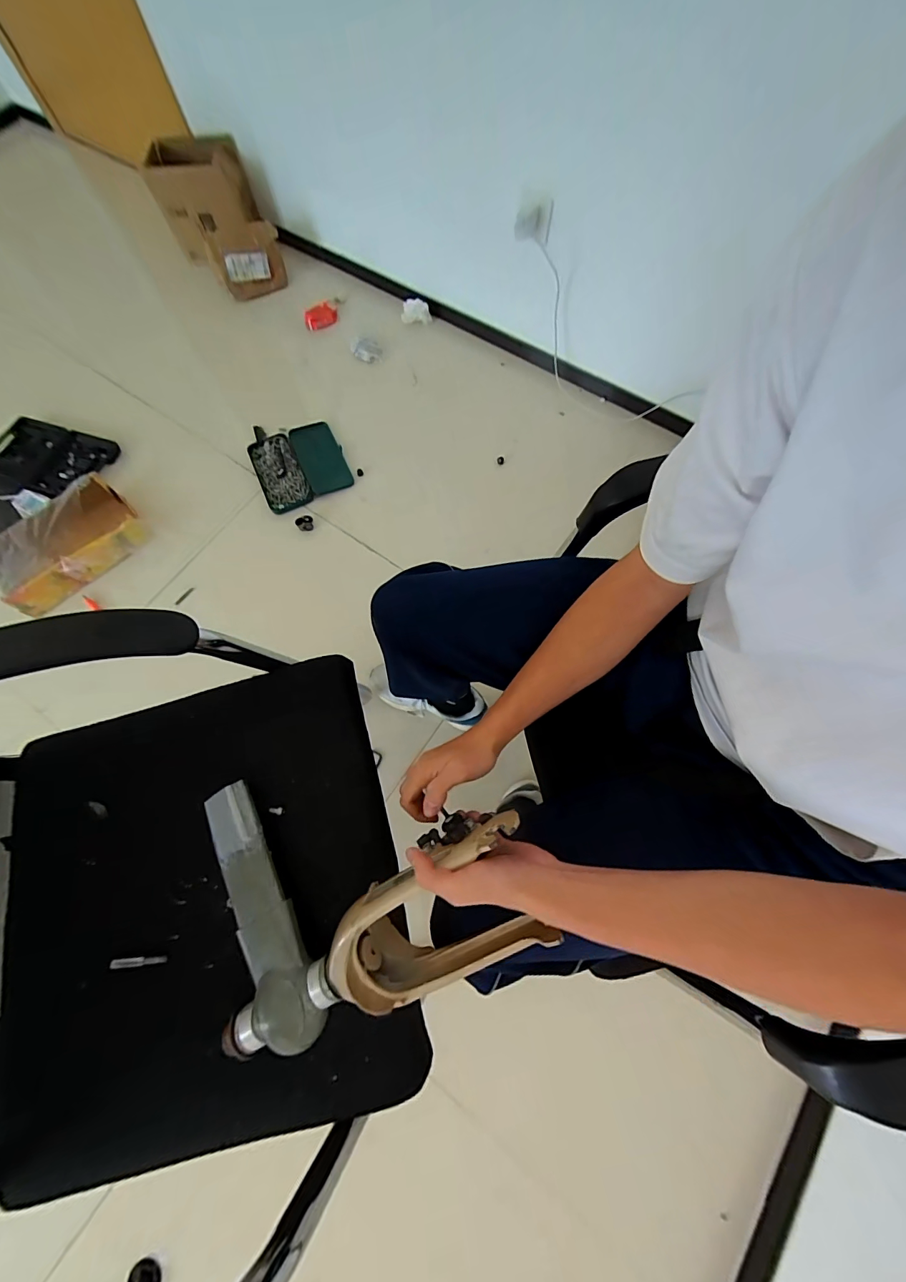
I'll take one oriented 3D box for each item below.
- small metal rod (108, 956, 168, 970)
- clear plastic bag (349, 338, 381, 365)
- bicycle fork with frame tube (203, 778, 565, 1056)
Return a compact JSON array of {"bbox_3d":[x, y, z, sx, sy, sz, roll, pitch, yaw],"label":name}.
[{"bbox_3d":[-0.340,0.346,0.455,0.060,0.004,0.009,-5,72,-3],"label":"small metal rod"},{"bbox_3d":[-0.270,-0.903,1.309,0.087,0.023,0.102,-9,72,-4],"label":"clear plastic bag"},{"bbox_3d":[-0.081,0.235,0.417,0.357,0.075,0.250,-21,69,16],"label":"bicycle fork with frame tube"}]

